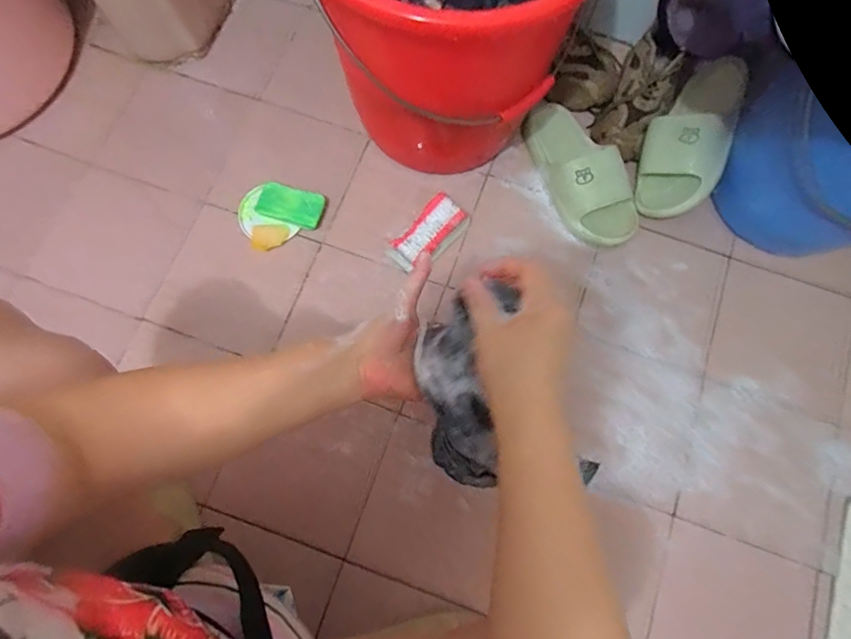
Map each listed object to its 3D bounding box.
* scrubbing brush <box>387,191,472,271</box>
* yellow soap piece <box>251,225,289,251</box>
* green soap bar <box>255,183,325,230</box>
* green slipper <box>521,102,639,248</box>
[{"bbox_3d":[0.006,-0.128,0.686,0.065,0.036,0.130,42,79,8],"label":"scrubbing brush"},{"bbox_3d":[-0.236,-0.125,0.684,0.055,0.008,0.038,-6,77,-3],"label":"yellow soap piece"},{"bbox_3d":[-0.208,-0.175,0.686,0.097,0.028,0.051,13,77,2],"label":"green soap bar"},{"bbox_3d":[0.238,-0.234,0.692,0.104,0.069,0.255,-23,78,-6],"label":"green slipper"}]

